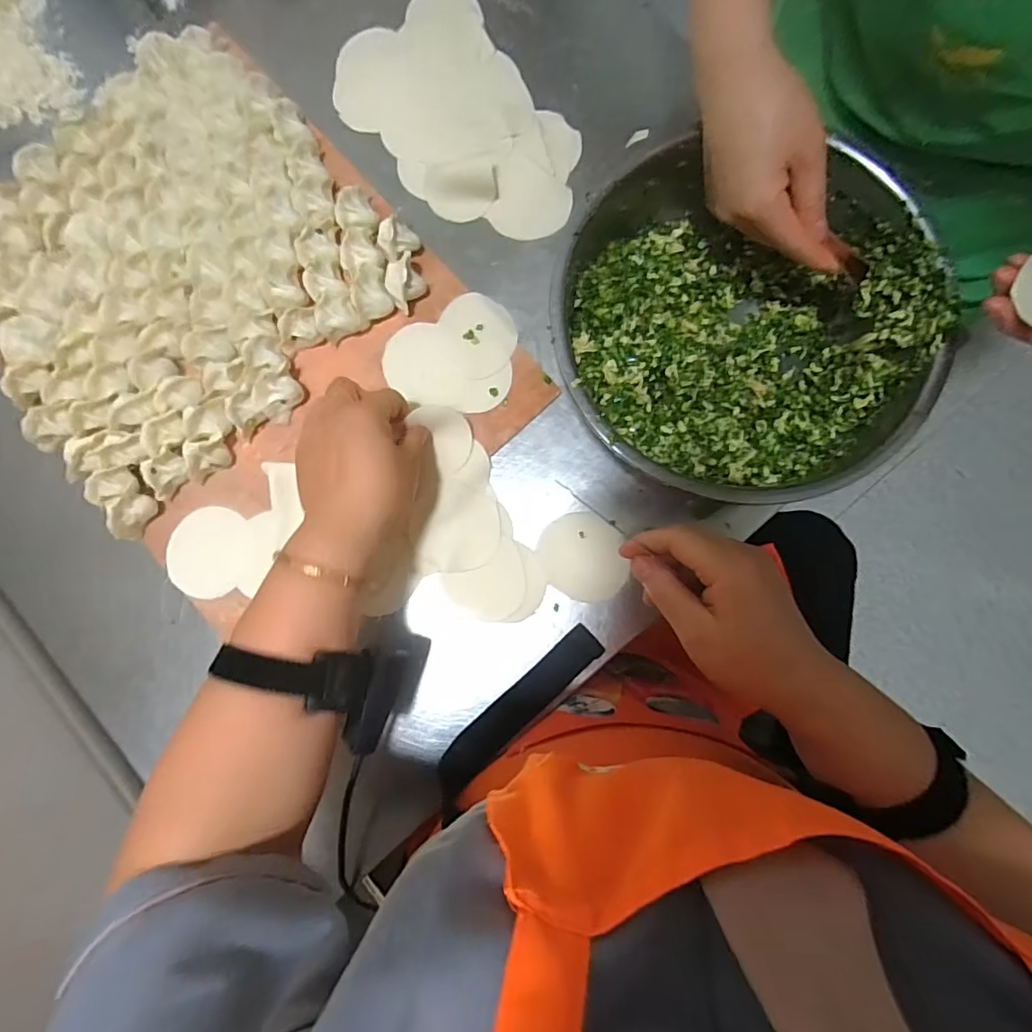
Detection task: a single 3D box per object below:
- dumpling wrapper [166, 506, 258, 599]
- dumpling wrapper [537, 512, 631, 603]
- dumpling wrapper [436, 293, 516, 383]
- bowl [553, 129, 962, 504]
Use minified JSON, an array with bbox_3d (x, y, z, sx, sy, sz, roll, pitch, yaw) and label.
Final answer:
[{"bbox_3d":[-0.260,0.032,0.454,0.075,0.004,0.076,8,91,5],"label":"dumpling wrapper"},{"bbox_3d":[0.058,0.036,0.456,0.072,0.004,0.075,0,87,4],"label":"dumpling wrapper"},{"bbox_3d":[-0.036,-0.161,0.472,0.069,0.004,0.073,0,85,-1],"label":"dumpling wrapper"},{"bbox_3d":[0.167,-0.140,0.418,0.265,0.099,0.254,0,85,1],"label":"bowl"}]

